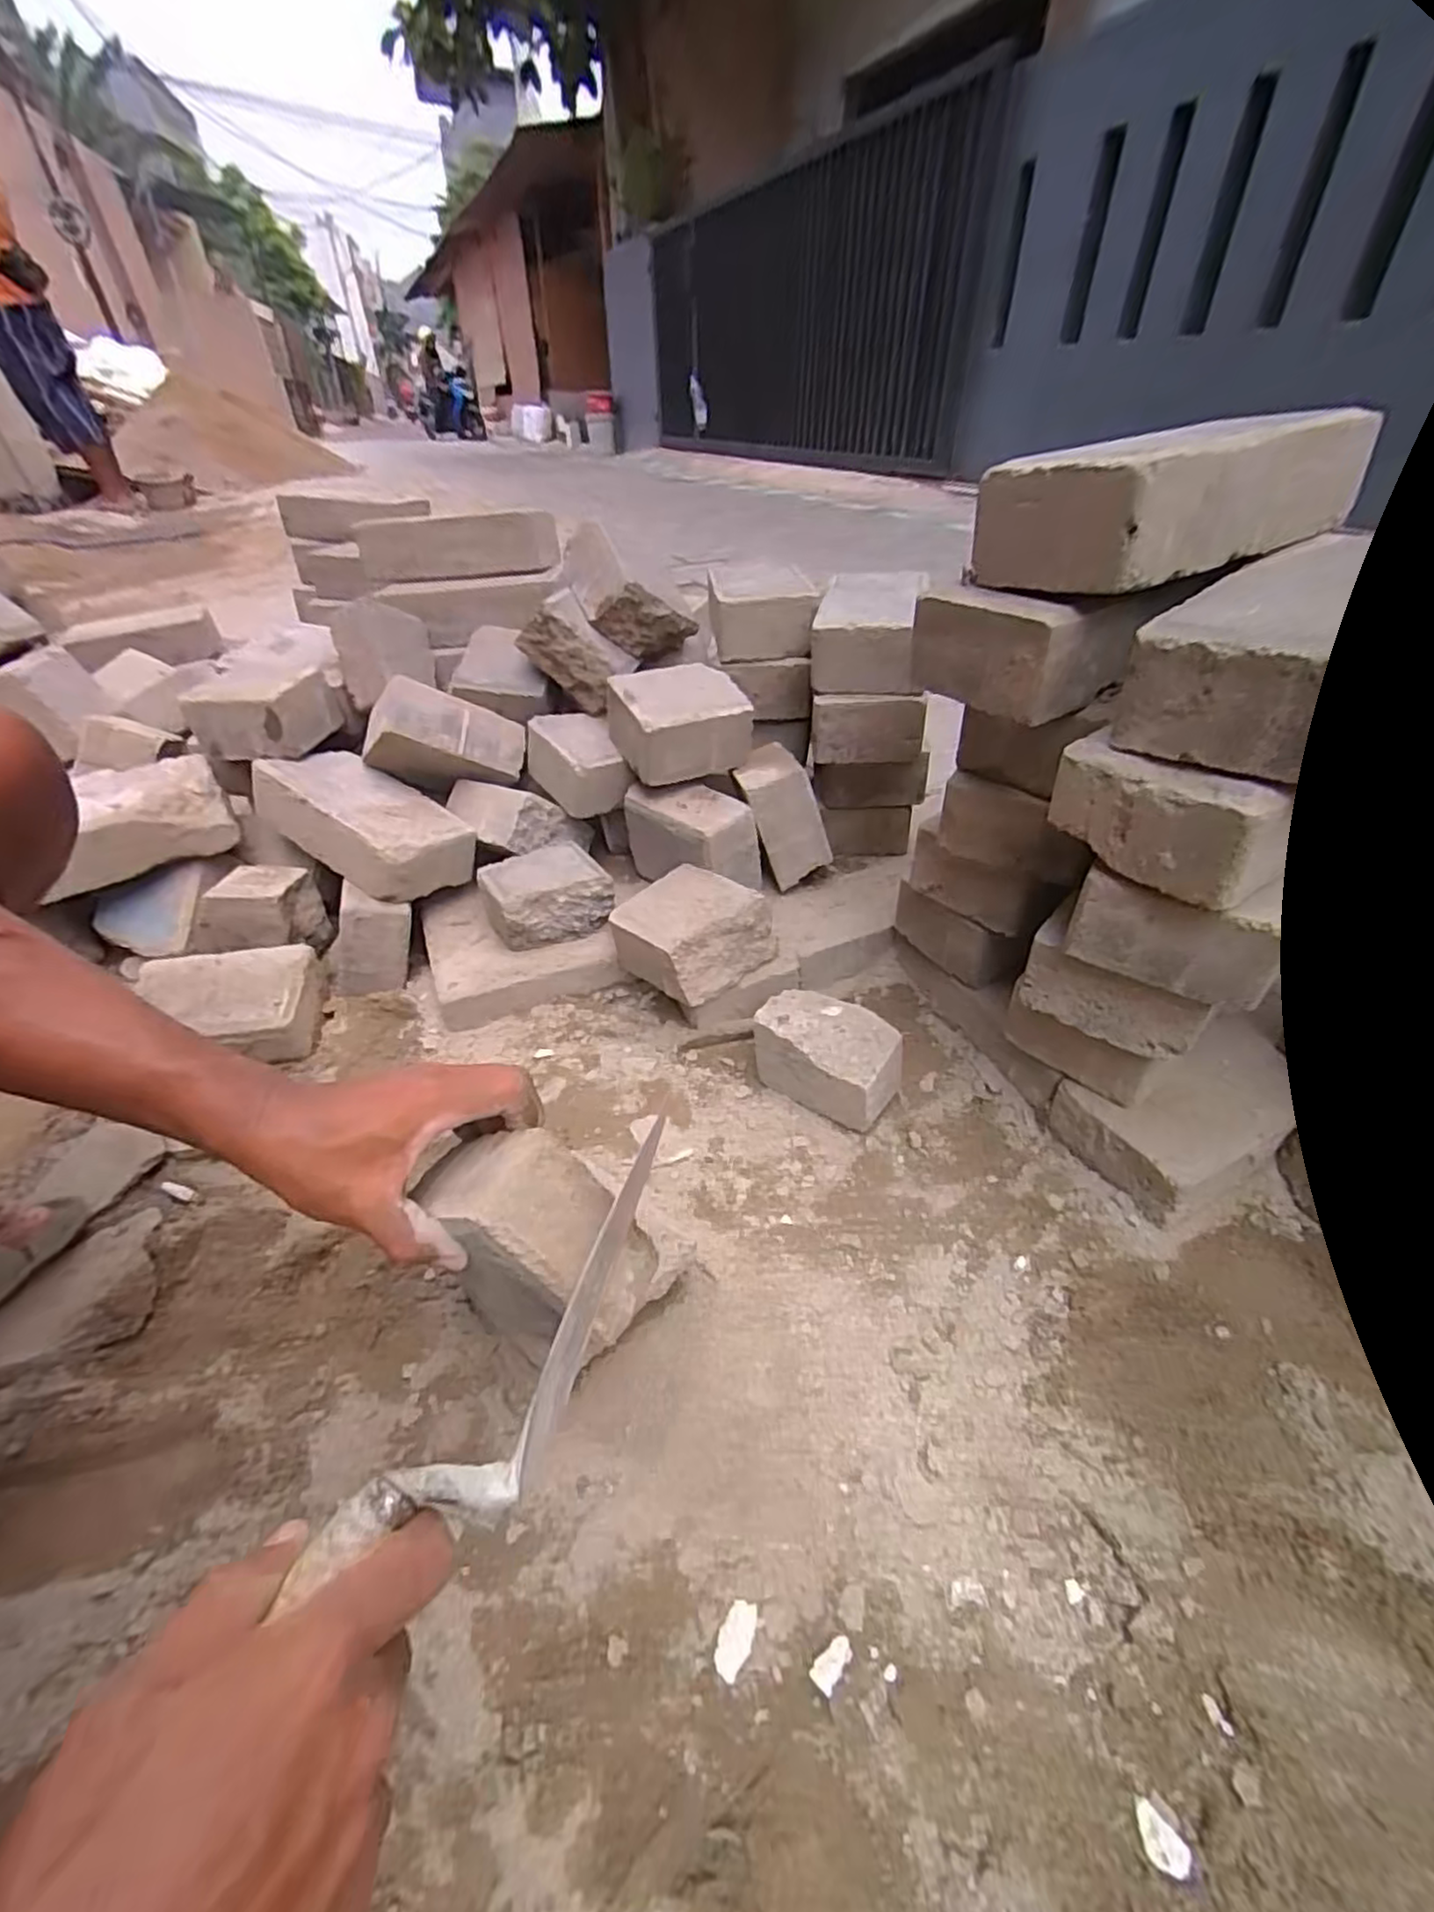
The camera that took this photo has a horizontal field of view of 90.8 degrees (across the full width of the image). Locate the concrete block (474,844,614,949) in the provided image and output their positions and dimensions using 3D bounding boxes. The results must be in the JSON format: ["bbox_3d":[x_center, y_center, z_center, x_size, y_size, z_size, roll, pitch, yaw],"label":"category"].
[{"bbox_3d":[-0.170,-0.061,0.706,0.120,0.065,0.087,-13,40,-16],"label":"concrete block"}]

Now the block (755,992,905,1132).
[{"bbox_3d":[0.092,0.084,0.589,0.113,0.073,0.066,22,46,30],"label":"block"}]

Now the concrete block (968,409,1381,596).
[{"bbox_3d":[0.262,-0.263,0.412,0.195,0.066,0.104,-21,45,-20],"label":"concrete block"}]

